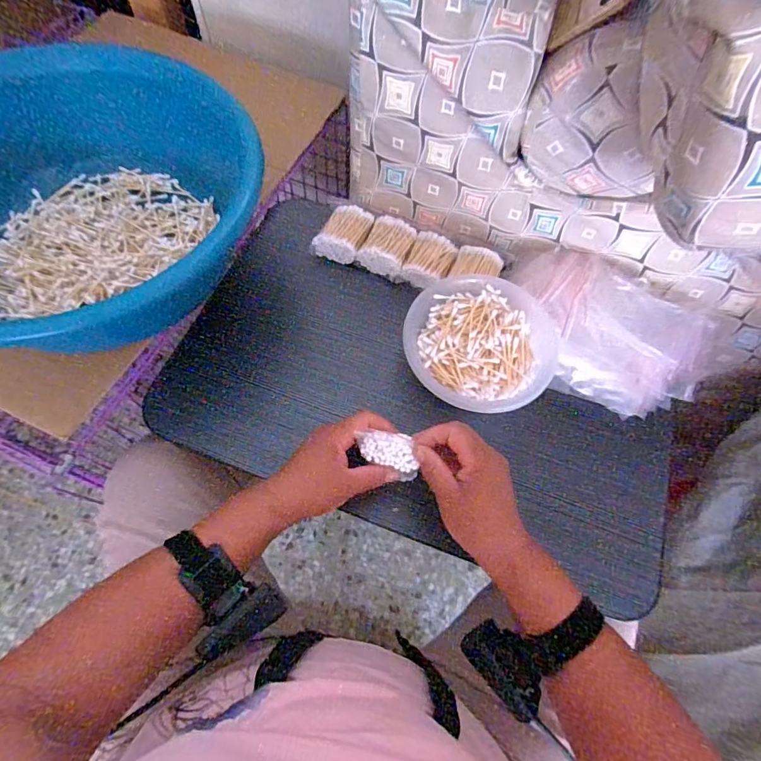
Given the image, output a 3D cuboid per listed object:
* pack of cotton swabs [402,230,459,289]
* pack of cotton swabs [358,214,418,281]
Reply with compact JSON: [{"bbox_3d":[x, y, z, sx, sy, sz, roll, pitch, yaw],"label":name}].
[{"bbox_3d":[0.065,-0.156,0.576,0.056,0.024,0.072,23,66,7],"label":"pack of cotton swabs"},{"bbox_3d":[0.011,-0.177,0.582,0.059,0.027,0.074,25,66,8],"label":"pack of cotton swabs"}]

